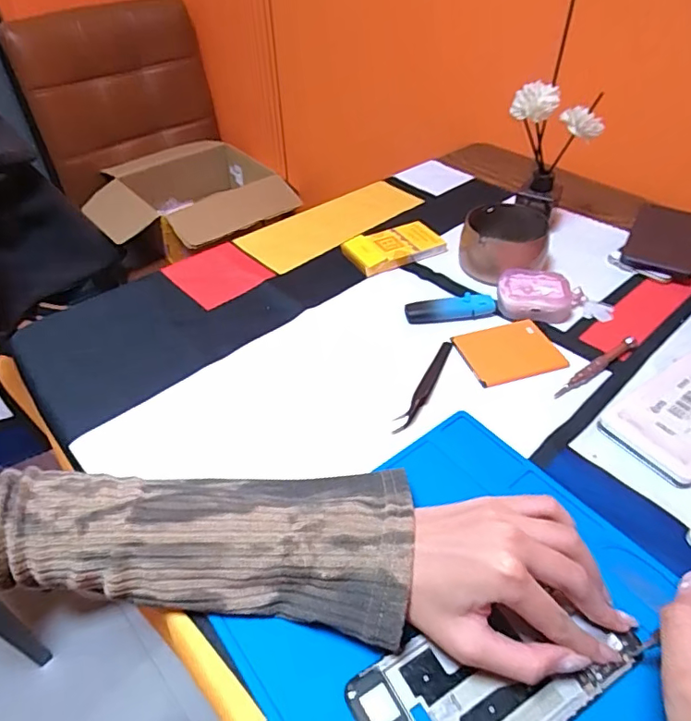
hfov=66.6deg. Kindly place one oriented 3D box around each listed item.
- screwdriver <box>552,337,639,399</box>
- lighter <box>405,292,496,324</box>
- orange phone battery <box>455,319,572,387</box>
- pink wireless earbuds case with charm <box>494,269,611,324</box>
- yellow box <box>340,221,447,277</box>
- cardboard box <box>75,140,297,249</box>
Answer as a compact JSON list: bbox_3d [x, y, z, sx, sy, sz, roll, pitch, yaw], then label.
[{"bbox_3d":[0.211,0.006,0.441,0.105,0.009,0.011,-29,50,-25],"label":"screwdriver"},{"bbox_3d":[0.099,-0.048,0.493,0.083,0.015,0.021,-6,44,-4],"label":"lighter"},{"bbox_3d":[0.142,-0.007,0.463,0.080,0.008,0.066,-12,45,-9],"label":"orange phone battery"},{"bbox_3d":[0.199,-0.059,0.496,0.105,0.031,0.047,0,44,3],"label":"pink wireless earbuds case with charm"},{"bbox_3d":[0.054,-0.125,0.574,0.107,0.016,0.063,-23,47,-20],"label":"yellow box"},{"bbox_3d":[-0.350,-0.396,1.232,0.423,0.117,0.271,-7,44,-4],"label":"cardboard box"}]

